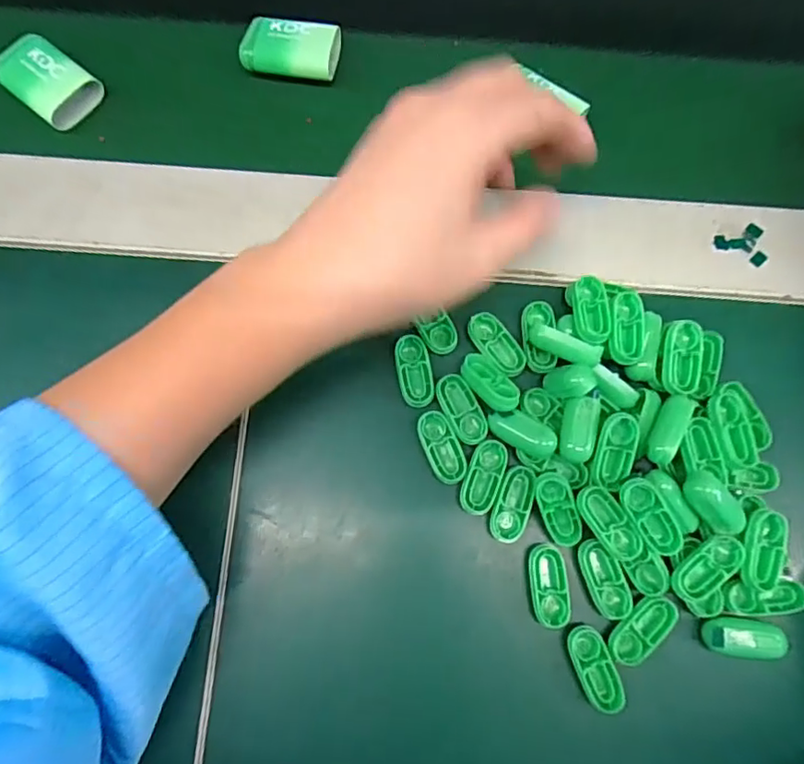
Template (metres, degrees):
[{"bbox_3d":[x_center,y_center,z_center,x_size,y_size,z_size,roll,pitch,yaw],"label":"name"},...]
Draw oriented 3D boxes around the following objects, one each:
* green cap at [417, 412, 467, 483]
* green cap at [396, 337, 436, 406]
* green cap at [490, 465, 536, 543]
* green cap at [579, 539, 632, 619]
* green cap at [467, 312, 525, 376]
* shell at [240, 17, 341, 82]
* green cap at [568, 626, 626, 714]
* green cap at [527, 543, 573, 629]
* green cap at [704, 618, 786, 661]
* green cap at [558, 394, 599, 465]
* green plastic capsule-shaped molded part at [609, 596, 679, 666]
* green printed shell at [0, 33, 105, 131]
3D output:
[{"bbox_3d":[0.019,0.030,0.262,0.016,0.005,0.034,-24,77,-5],"label":"green cap"},{"bbox_3d":[0.006,-0.006,0.267,0.016,0.004,0.033,-11,77,-3],"label":"green cap"},{"bbox_3d":[0.050,0.055,0.256,0.014,0.005,0.034,20,77,5],"label":"green cap"},{"bbox_3d":[0.089,0.086,0.246,0.017,0.013,0.035,-22,77,-5],"label":"green cap"},{"bbox_3d":[0.045,-0.019,0.270,0.016,0.004,0.034,-38,79,-8],"label":"green cap"},{"bbox_3d":[-0.061,-0.181,0.310,0.050,0.011,0.034,9,77,2],"label":"shell"},{"bbox_3d":[0.083,0.122,0.241,0.016,0.004,0.034,-19,77,-4],"label":"green cap"},{"bbox_3d":[0.065,0.089,0.249,0.016,0.005,0.035,-6,76,-1],"label":"green cap"},{"bbox_3d":[0.146,0.109,0.242,0.034,0.007,0.015,4,76,1],"label":"green cap"},{"bbox_3d":[0.079,0.021,0.253,0.015,0.007,0.028,9,77,2],"label":"green cap"},{"bbox_3d":[0.104,0.107,0.247,0.015,0.009,0.034,41,98,9],"label":"green plastic capsule-shaped molded part"},{"bbox_3d":[-0.193,-0.162,0.309,0.049,0.018,0.034,38,79,9],"label":"green printed shell"}]

